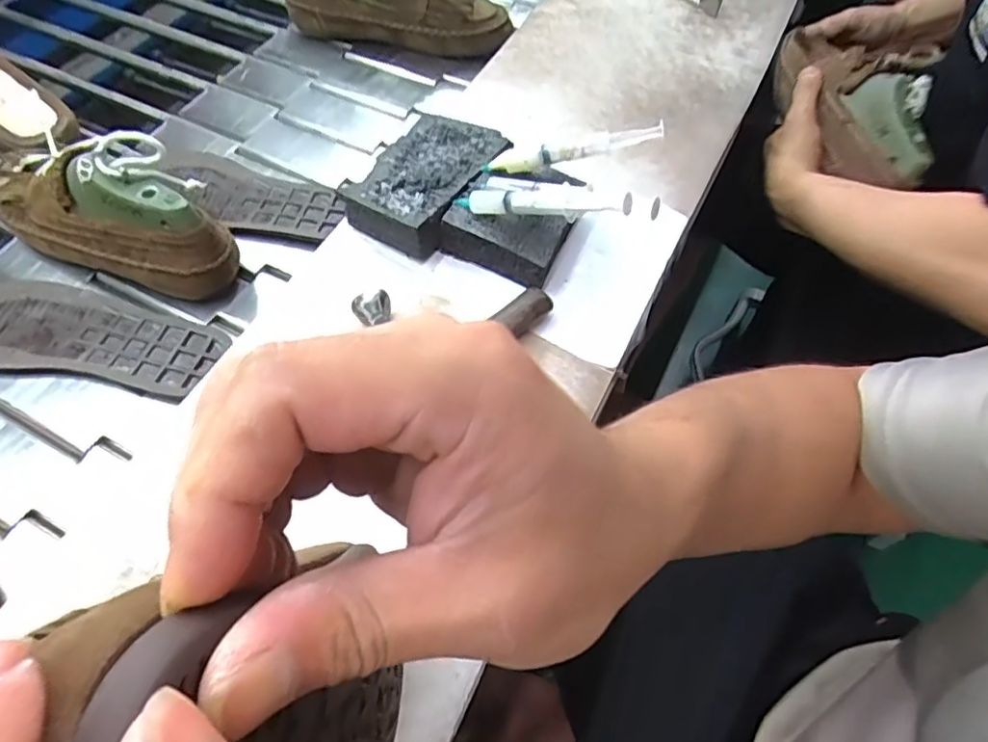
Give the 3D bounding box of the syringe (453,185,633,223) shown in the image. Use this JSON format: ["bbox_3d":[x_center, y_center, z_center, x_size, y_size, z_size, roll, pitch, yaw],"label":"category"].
[{"bbox_3d":[0.029,-0.122,0.441,0.133,0.023,0.024,8,56,26],"label":"syringe"}]

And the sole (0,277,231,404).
[{"bbox_3d":[-0.346,-0.030,0.507,0.256,0.016,0.084,12,59,6],"label":"sole"}]

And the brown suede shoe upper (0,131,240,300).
[{"bbox_3d":[-0.333,-0.137,0.519,0.232,0.118,0.077,24,61,13],"label":"brown suede shoe upper"}]

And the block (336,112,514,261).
[{"bbox_3d":[-0.054,-0.155,0.503,0.082,0.027,0.131,29,62,16],"label":"block"}]

